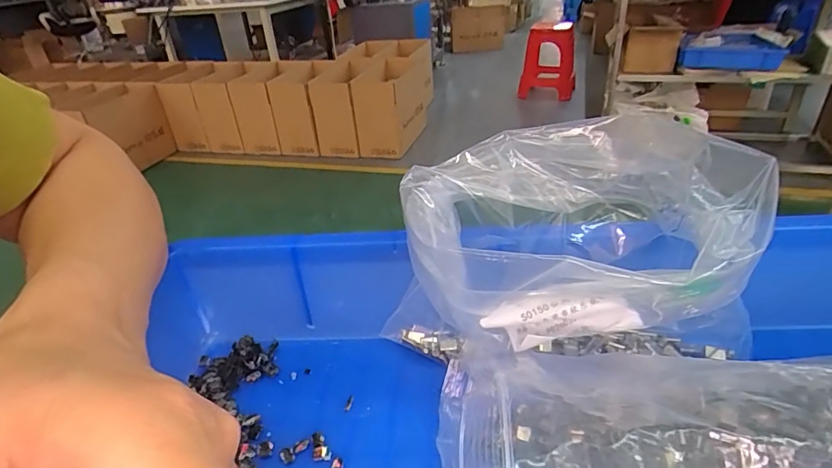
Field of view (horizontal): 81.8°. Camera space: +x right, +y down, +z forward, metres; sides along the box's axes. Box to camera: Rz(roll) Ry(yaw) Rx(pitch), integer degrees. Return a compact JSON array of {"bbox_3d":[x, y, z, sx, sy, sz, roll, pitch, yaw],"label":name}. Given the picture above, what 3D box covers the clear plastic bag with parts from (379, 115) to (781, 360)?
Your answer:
[{"bbox_3d":[0.076,0.001,0.244,0.170,0.078,0.100,-6,31,-2],"label":"clear plastic bag with parts"}]

